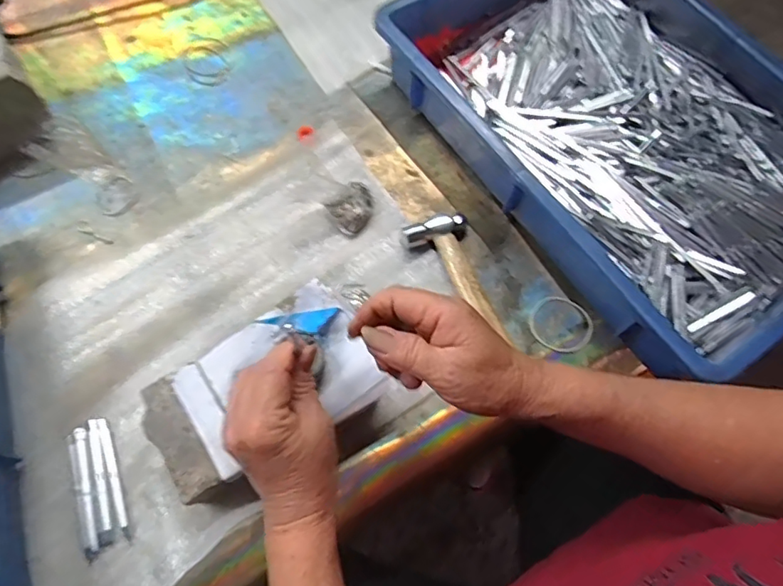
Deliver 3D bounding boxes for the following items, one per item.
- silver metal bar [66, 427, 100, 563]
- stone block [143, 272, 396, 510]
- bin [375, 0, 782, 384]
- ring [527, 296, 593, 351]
[{"bbox_3d":[-0.226,0.146,0.400,0.013,0.005,0.094,-19,69,-10],"label":"silver metal bar"},{"bbox_3d":[-0.091,0.076,0.407,0.162,0.048,0.100,-35,73,-15],"label":"stone block"},{"bbox_3d":[0.216,-0.158,0.513,0.280,0.081,0.421,-32,72,-15],"label":"bin"},{"bbox_3d":[0.149,0.027,0.479,0.052,0.005,0.053,1,67,-2],"label":"ring"}]

